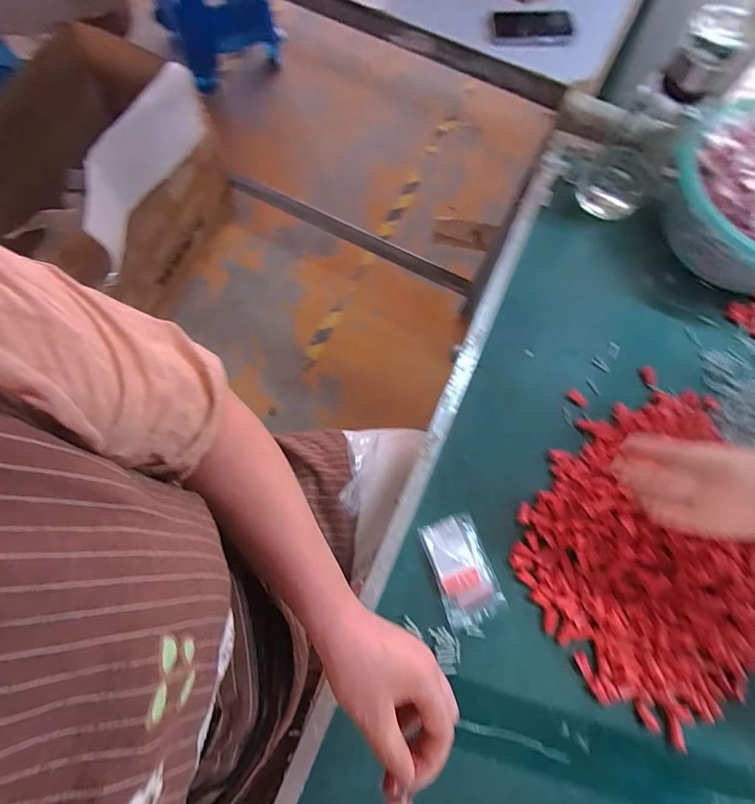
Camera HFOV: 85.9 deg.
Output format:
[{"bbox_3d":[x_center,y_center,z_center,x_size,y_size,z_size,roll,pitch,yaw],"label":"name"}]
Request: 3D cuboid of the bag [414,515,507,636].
[{"bbox_3d":[0.094,0.186,0.452,0.065,0.010,0.110,-18,75,-9],"label":"bag"}]

